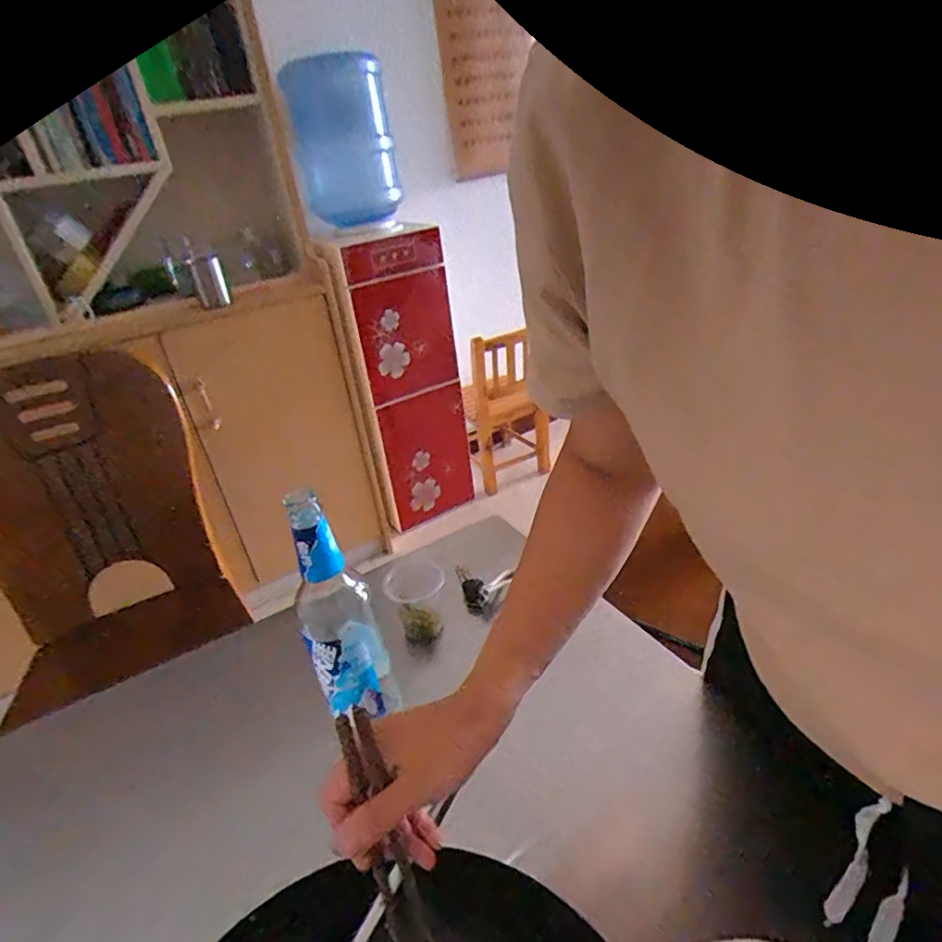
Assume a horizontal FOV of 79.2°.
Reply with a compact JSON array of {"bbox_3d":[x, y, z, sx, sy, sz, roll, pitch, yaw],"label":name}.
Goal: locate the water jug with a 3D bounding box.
[{"bbox_3d":[-0.306,-0.791,1.383,0.229,0.358,0.198,-10,31,-4],"label":"water jug"}]

